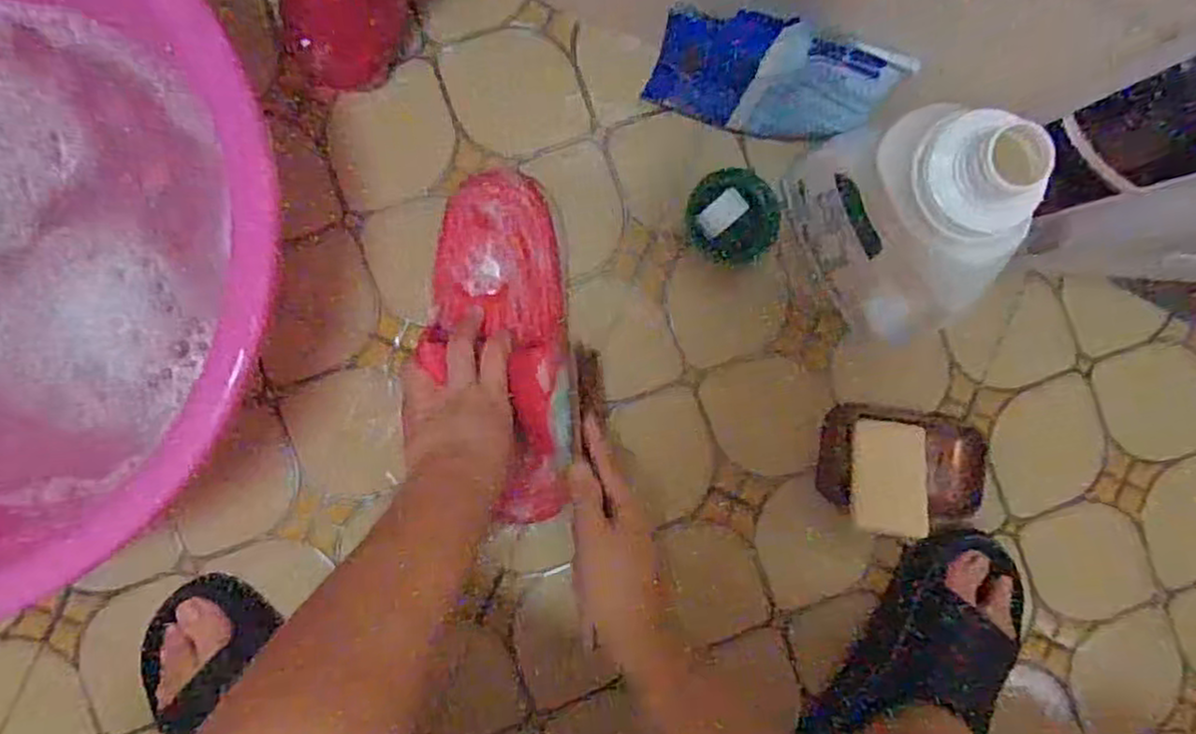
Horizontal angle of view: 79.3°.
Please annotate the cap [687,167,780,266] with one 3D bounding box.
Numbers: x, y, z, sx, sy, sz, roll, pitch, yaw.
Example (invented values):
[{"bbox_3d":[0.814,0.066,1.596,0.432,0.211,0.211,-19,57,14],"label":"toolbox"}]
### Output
[{"bbox_3d":[0.104,-0.116,0.558,0.069,0.012,0.069,4,112,11],"label":"cap"}]

